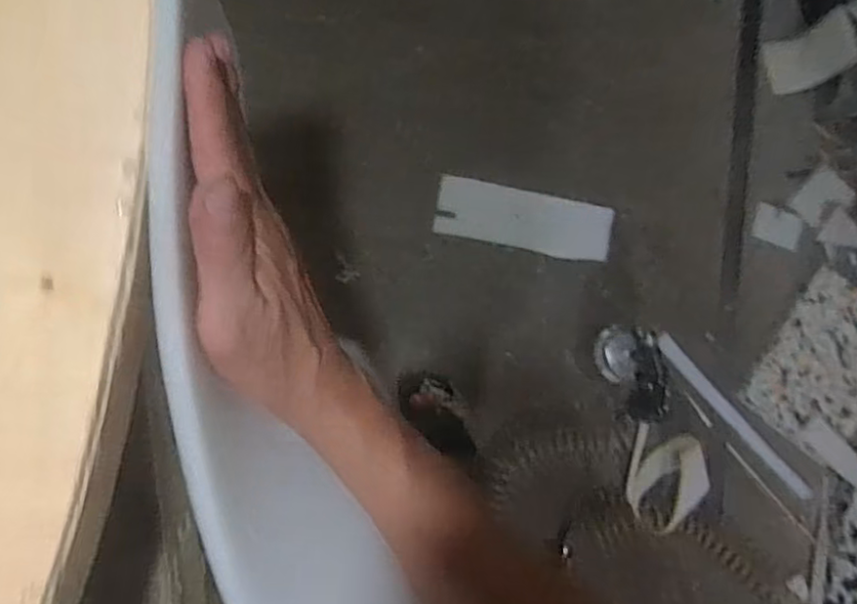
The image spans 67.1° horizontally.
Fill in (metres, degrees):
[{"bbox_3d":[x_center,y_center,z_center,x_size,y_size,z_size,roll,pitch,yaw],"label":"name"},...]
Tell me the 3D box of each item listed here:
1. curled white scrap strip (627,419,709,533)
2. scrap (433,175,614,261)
[{"bbox_3d":[0.416,0.314,1.132,0.135,0.062,0.182,11,85,-8],"label":"curled white scrap strip"},{"bbox_3d":[0.175,-0.143,1.139,0.317,0.033,0.103,9,85,-8],"label":"scrap"}]

